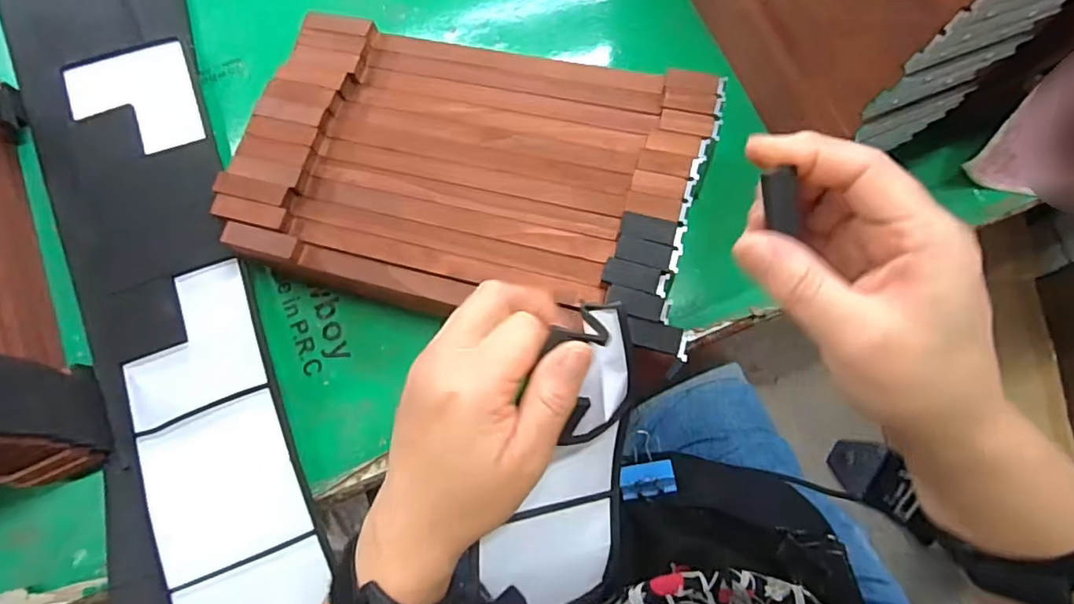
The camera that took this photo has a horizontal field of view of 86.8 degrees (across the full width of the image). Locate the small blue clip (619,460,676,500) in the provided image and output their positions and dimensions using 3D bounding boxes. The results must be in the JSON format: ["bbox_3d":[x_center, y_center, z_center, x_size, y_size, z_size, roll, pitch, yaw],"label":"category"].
[{"bbox_3d":[0.081,0.130,0.415,0.039,0.015,0.024,-8,74,-2],"label":"small blue clip"}]

